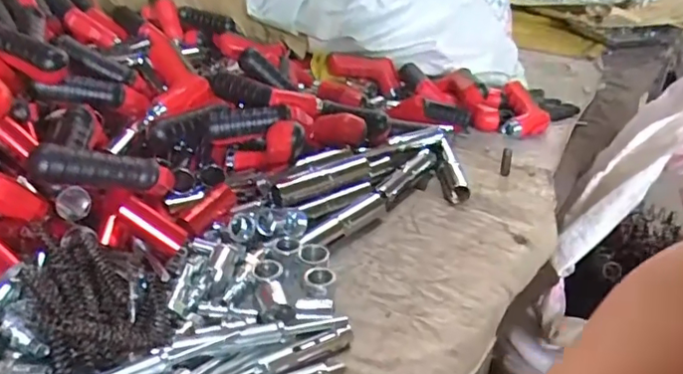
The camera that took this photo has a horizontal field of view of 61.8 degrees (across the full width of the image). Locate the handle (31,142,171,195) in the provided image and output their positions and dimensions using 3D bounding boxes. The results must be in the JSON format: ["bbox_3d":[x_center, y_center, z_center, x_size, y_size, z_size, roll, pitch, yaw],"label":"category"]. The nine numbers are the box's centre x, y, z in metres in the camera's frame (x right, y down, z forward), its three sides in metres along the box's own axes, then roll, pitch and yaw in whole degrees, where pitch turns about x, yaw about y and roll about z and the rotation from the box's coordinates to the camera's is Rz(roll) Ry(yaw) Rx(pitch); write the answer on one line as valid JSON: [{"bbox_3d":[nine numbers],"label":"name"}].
[{"bbox_3d":[-0.212,-0.016,0.522,0.127,0.033,0.030,9,23,-34],"label":"handle"}]

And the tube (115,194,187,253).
[{"bbox_3d":[-0.173,0.033,0.519,0.066,0.022,0.024,35,31,-9],"label":"tube"}]

